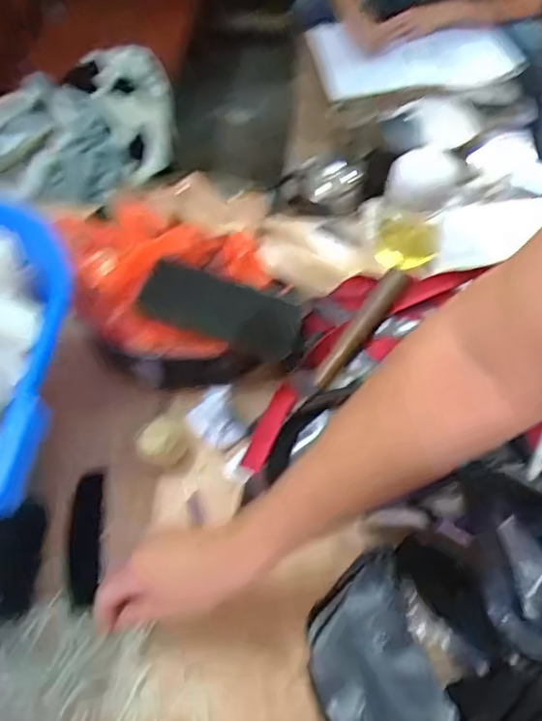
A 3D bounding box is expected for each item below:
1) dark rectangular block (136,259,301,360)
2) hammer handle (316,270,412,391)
[{"bbox_3d":[-0.048,-0.052,0.585,0.159,0.010,0.061,20,80,-14],"label":"dark rectangular block"},{"bbox_3d":[0.091,-0.034,0.589,0.022,0.013,0.147,35,83,20],"label":"hammer handle"}]

